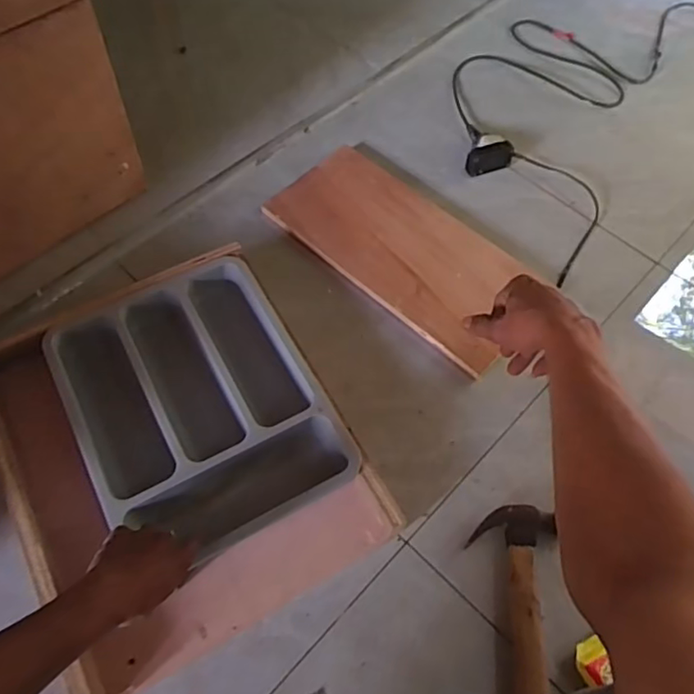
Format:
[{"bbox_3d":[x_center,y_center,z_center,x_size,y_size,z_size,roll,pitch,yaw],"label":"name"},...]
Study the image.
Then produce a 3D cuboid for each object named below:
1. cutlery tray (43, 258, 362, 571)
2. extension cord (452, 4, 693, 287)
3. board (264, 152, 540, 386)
[{"bbox_3d":[-0.187,0.073,0.750,0.273,0.063,0.347,-25,65,-16],"label":"cutlery tray"},{"bbox_3d":[0.525,-0.531,1.156,0.931,0.040,0.454,-39,70,-22],"label":"extension cord"},{"bbox_3d":[0.087,-0.152,0.915,0.417,0.018,0.207,40,66,18],"label":"board"}]

